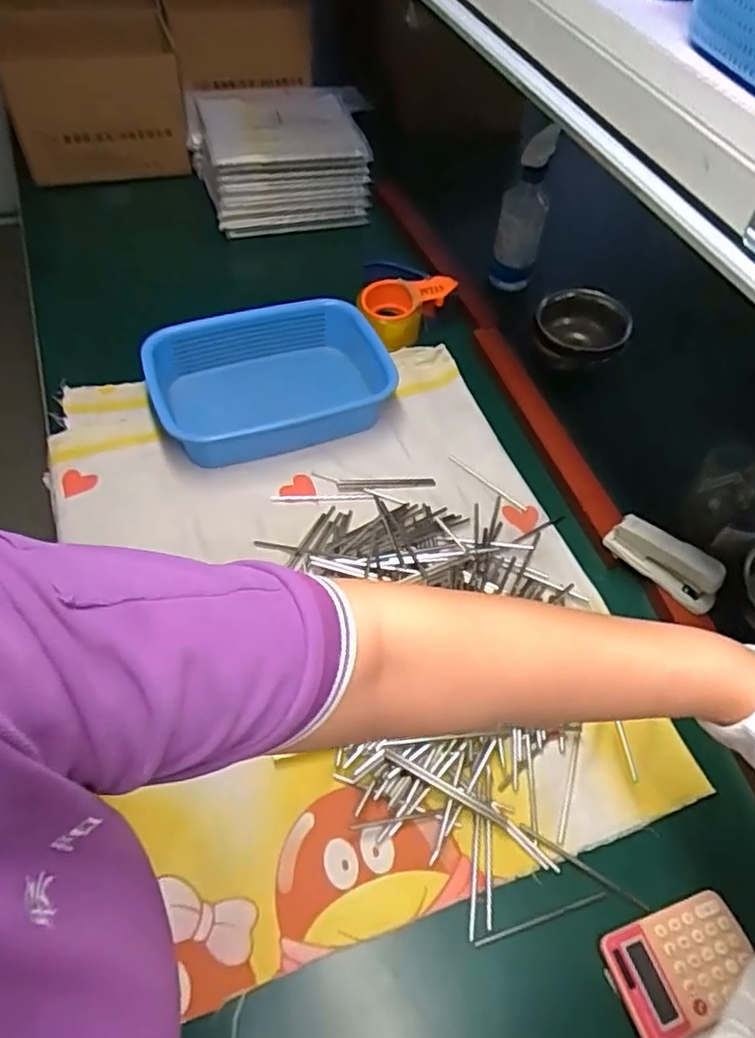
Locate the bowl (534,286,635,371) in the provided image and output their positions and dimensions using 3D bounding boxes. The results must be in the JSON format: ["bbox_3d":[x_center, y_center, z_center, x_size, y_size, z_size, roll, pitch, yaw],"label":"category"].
[{"bbox_3d":[0.282,-0.267,0.914,0.127,0.054,0.120,18,55,8],"label":"bowl"}]

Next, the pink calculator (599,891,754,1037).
[{"bbox_3d":[0.240,0.351,0.519,0.115,0.018,0.075,-13,57,-13],"label":"pink calculator"}]

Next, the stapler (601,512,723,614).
[{"bbox_3d":[0.313,0.039,0.715,0.035,0.056,0.123,-24,51,-41],"label":"stapler"}]

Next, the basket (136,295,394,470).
[{"bbox_3d":[-0.129,-0.167,0.839,0.287,0.091,0.205,-18,58,-16],"label":"basket"}]

